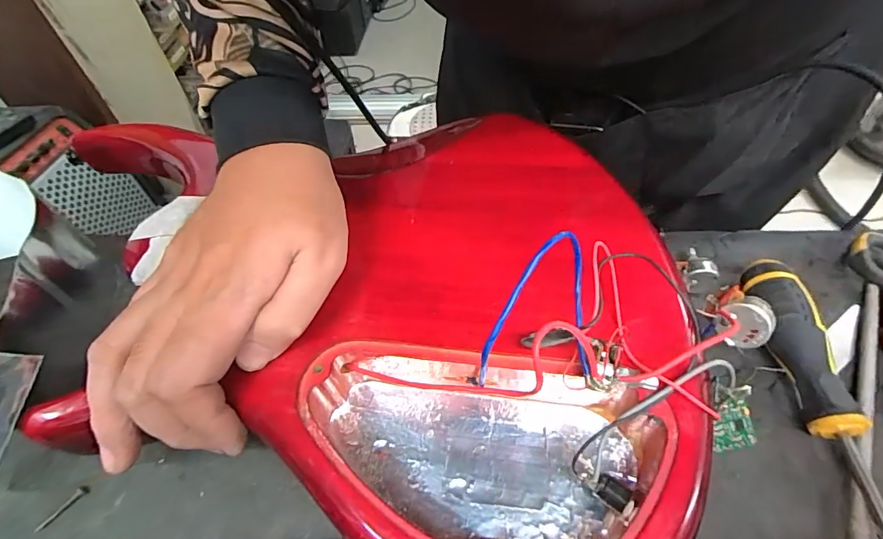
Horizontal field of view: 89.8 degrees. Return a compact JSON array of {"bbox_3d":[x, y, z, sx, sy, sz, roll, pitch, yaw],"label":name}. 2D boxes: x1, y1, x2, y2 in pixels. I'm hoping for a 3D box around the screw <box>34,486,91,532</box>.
[{"bbox_3d":[-0.200,0.125,0.233,0.027,0.004,0.006,-39,61,-24],"label":"screw"}]

